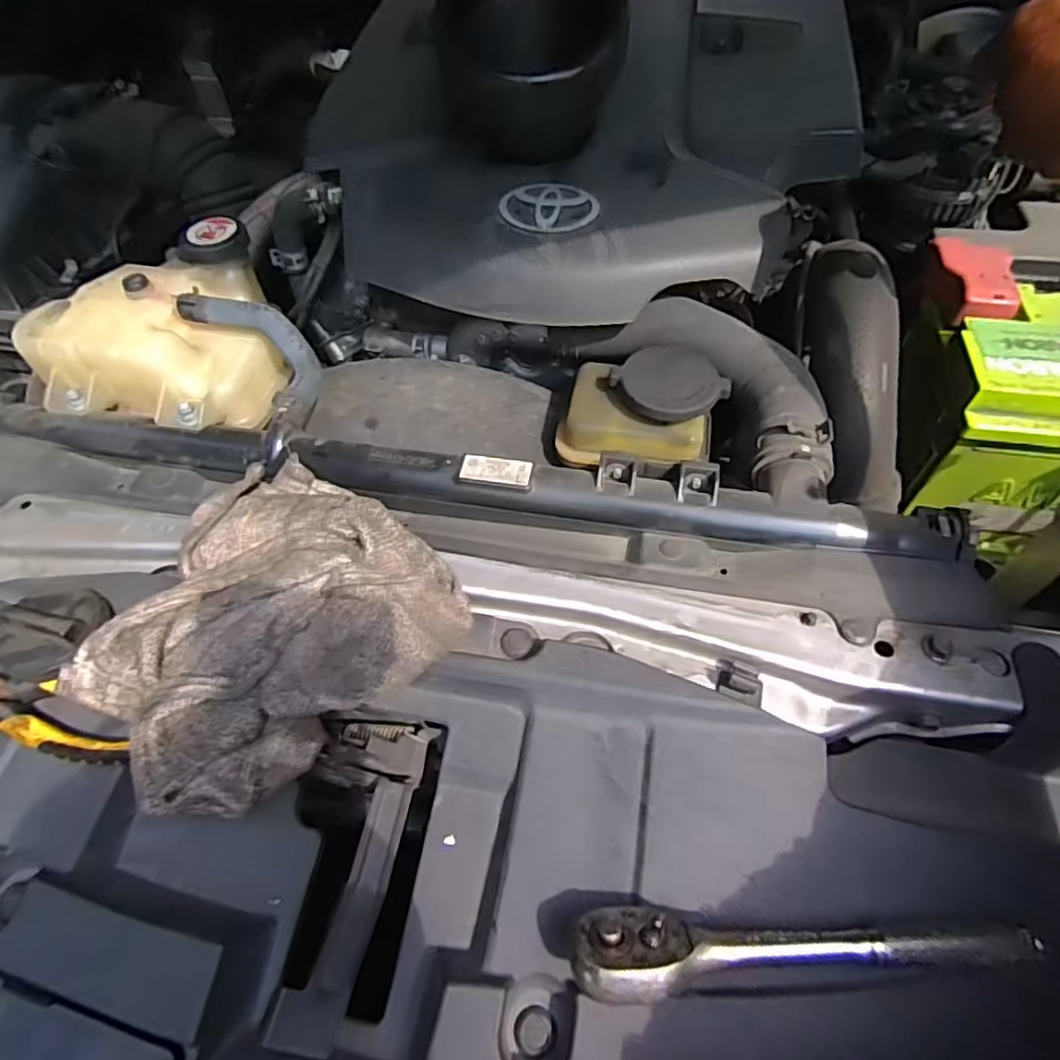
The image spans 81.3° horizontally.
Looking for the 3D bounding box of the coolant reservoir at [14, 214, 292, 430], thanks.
[{"bbox_3d":[-0.282,-0.154,0.477,0.178,0.084,0.166,7,60,7],"label":"coolant reservoir"}]

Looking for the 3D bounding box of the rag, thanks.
[{"bbox_3d":[-0.148,0.056,0.342,0.173,0.038,0.188,33,67,20],"label":"rag"}]

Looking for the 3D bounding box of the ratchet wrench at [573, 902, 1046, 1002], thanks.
[{"bbox_3d":[0.114,0.172,0.261,0.188,0.038,0.030,-4,59,1],"label":"ratchet wrench"}]

